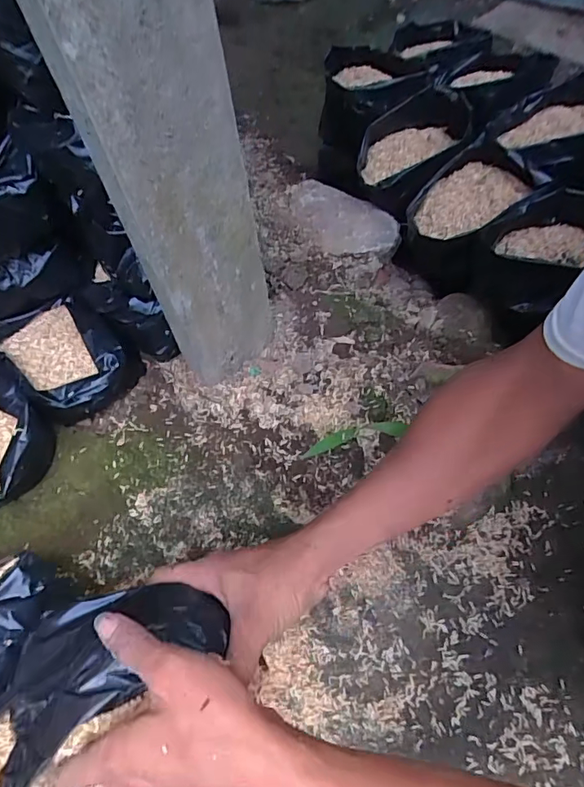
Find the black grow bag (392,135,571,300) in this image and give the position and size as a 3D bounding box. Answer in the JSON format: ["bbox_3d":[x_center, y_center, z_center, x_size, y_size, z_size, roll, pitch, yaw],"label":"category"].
[{"bbox_3d":[0.255,-0.233,0.676,0.148,0.159,0.175,35,86,20],"label":"black grow bag"}]

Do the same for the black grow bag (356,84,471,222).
[{"bbox_3d":[0.179,-0.357,0.731,0.142,0.131,0.148,10,61,14],"label":"black grow bag"}]

